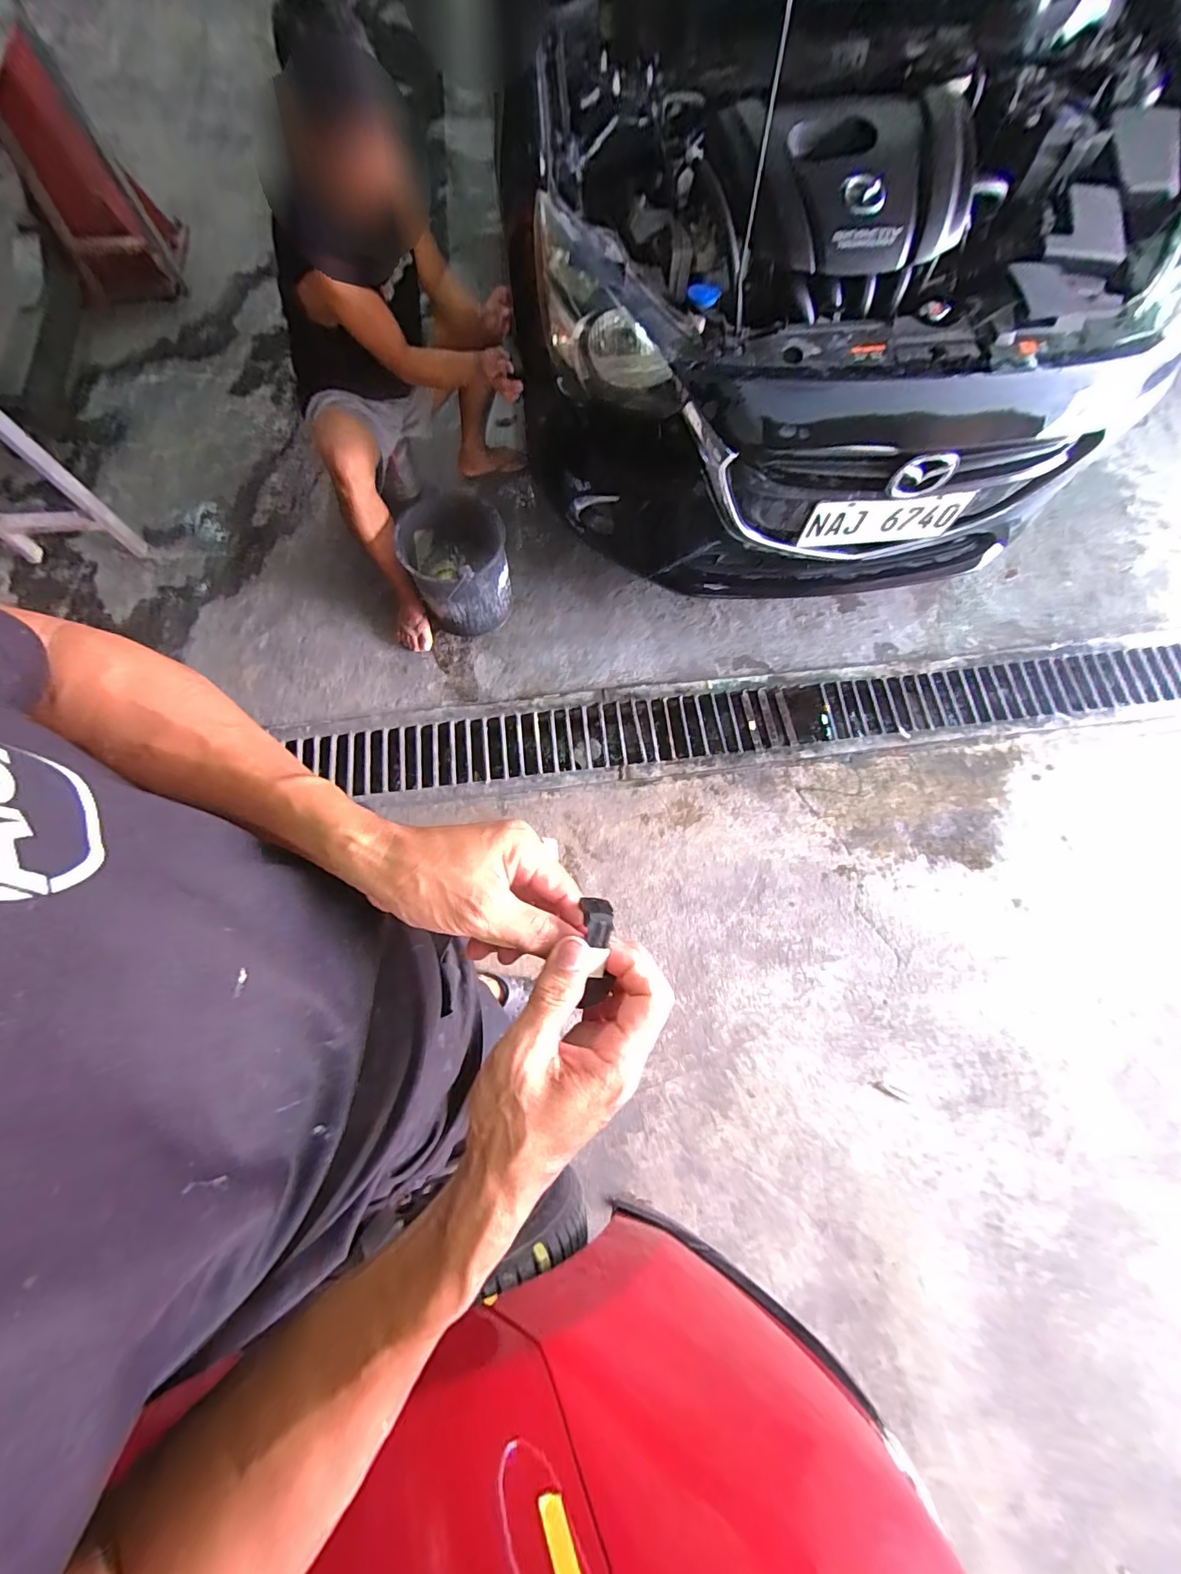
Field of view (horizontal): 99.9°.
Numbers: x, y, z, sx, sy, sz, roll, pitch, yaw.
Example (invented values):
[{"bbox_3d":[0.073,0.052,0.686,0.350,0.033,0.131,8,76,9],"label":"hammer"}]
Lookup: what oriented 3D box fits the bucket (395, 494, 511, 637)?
[{"bbox_3d":[-0.399,-0.639,1.486,0.306,0.292,0.289,0,72,-1],"label":"bucket"}]

